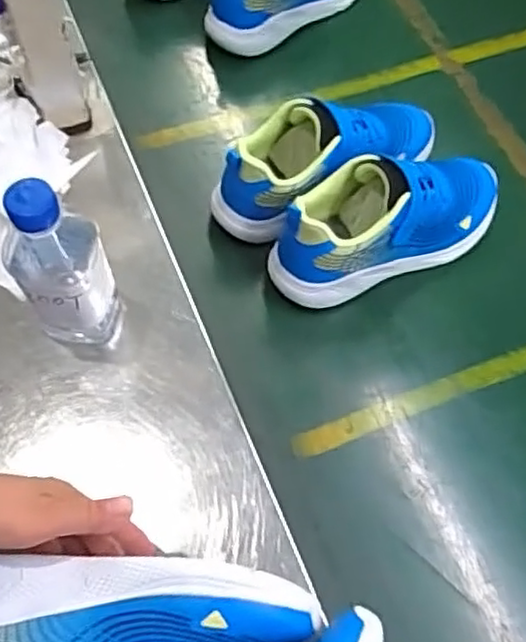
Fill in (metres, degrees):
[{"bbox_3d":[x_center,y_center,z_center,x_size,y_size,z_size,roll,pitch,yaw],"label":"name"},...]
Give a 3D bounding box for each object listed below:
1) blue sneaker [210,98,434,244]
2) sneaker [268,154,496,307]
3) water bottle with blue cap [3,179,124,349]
[{"bbox_3d":[0.066,-0.155,0.625,0.236,0.101,0.089,-32,68,-16],"label":"blue sneaker"},{"bbox_3d":[0.115,-0.092,0.593,0.229,0.103,0.079,-22,66,-12],"label":"sneaker"},{"bbox_3d":[-0.146,-0.037,0.492,0.067,0.165,0.066,-24,68,-17],"label":"water bottle with blue cap"}]

